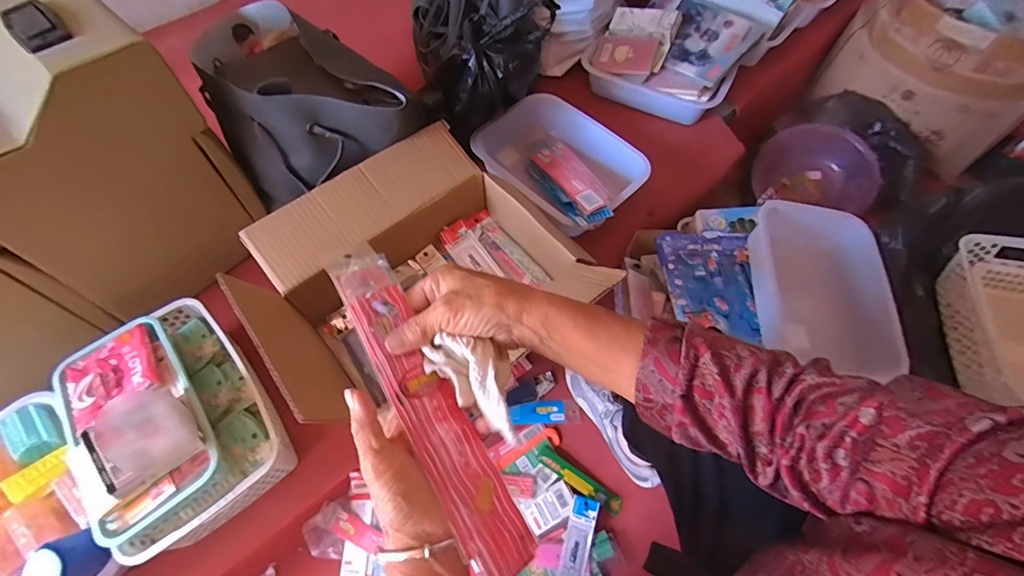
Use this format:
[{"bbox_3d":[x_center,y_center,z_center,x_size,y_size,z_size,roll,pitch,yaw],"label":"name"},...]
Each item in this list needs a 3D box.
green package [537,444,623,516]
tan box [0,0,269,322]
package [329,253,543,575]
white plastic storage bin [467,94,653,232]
[{"bbox_3d":[0.112,0.319,0.735,0.154,0.010,0.032,31,66,17],"label":"green package"},{"bbox_3d":[-0.590,-0.185,0.632,0.253,0.319,0.270,39,68,20],"label":"tan box"},{"bbox_3d":[-0.061,0.086,0.330,0.050,0.008,0.256,-21,75,-41],"label":"package"},{"bbox_3d":[0.063,-0.228,0.818,0.213,0.096,0.336,-41,68,-19],"label":"white plastic storage bin"}]

